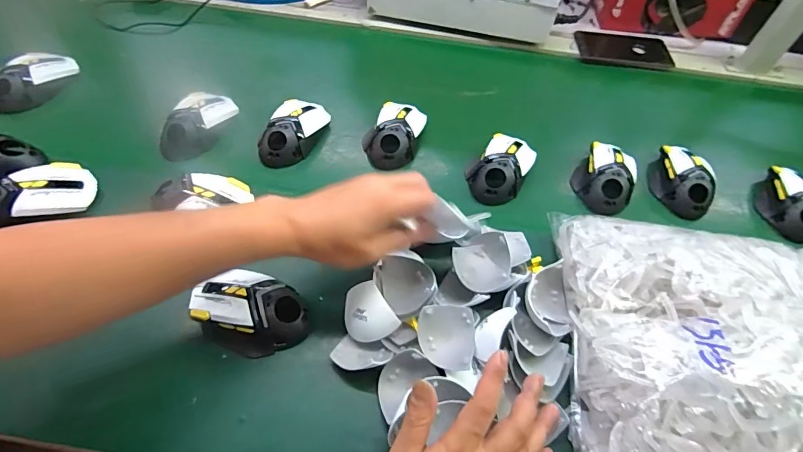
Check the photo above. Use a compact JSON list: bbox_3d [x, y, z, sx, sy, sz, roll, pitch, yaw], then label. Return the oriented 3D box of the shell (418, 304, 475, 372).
[{"bbox_3d":[0.041,0.101,0.394,0.051,0.021,0.059,2,67,5],"label":"shell"}]

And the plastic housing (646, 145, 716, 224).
[{"bbox_3d":[0.376,-0.060,0.571,0.068,0.041,0.100,14,55,5],"label":"plastic housing"}]

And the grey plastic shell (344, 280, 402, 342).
[{"bbox_3d":[-0.033,0.086,0.411,0.044,0.018,0.056,-32,94,1],"label":"grey plastic shell"}]

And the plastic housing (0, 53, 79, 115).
[{"bbox_3d":[-0.513,-0.201,0.598,0.067,0.045,0.118,29,58,15],"label":"plastic housing"}]

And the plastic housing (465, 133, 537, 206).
[{"bbox_3d":[0.128,-0.082,0.559,0.076,0.037,0.117,24,57,12],"label":"plastic housing"}]

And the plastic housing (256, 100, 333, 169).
[{"bbox_3d":[-0.146,-0.127,0.574,0.070,0.050,0.118,25,57,13],"label":"plastic housing"}]

